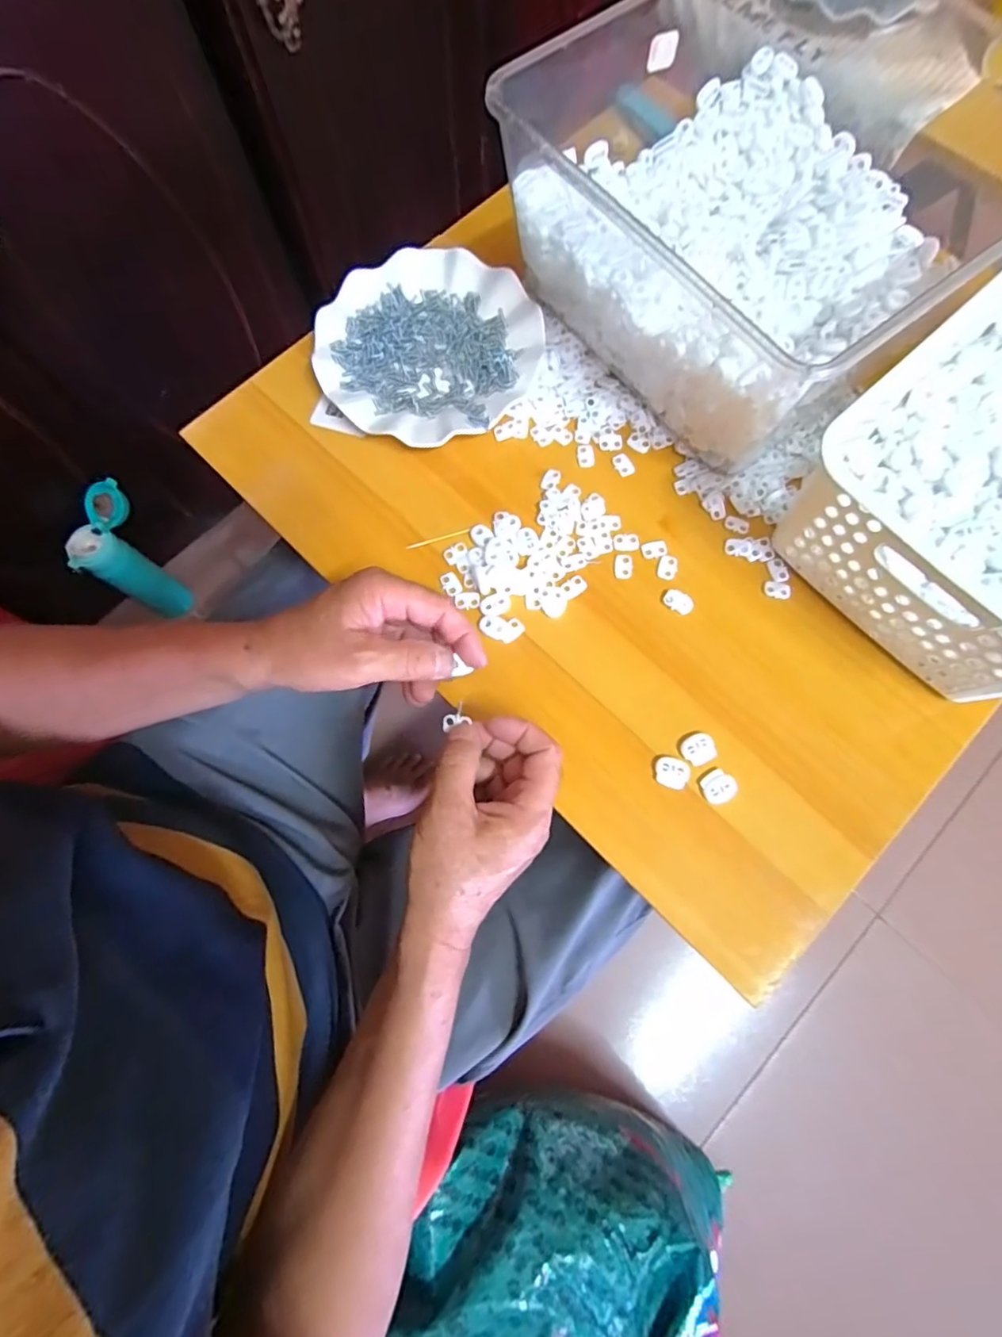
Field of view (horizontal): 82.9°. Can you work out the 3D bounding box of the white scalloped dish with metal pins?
[{"bbox_3d":[-0.059,-0.264,0.473,0.178,0.025,0.180,0,74,1],"label":"white scalloped dish with metal pins"}]

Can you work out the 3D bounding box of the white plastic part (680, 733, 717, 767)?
[{"bbox_3d":[0.135,0.056,0.389,0.021,0.005,0.020,-15,75,-3],"label":"white plastic part"}]

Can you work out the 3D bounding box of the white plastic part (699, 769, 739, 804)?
[{"bbox_3d":[0.147,0.079,0.381,0.022,0.004,0.021,-22,75,-5],"label":"white plastic part"}]

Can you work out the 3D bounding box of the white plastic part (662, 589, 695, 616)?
[{"bbox_3d":[0.132,-0.050,0.419,0.023,0.004,0.015,30,77,9],"label":"white plastic part"}]

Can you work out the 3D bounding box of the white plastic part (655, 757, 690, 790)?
[{"bbox_3d":[0.116,0.071,0.386,0.022,0.004,0.019,23,76,7],"label":"white plastic part"}]

